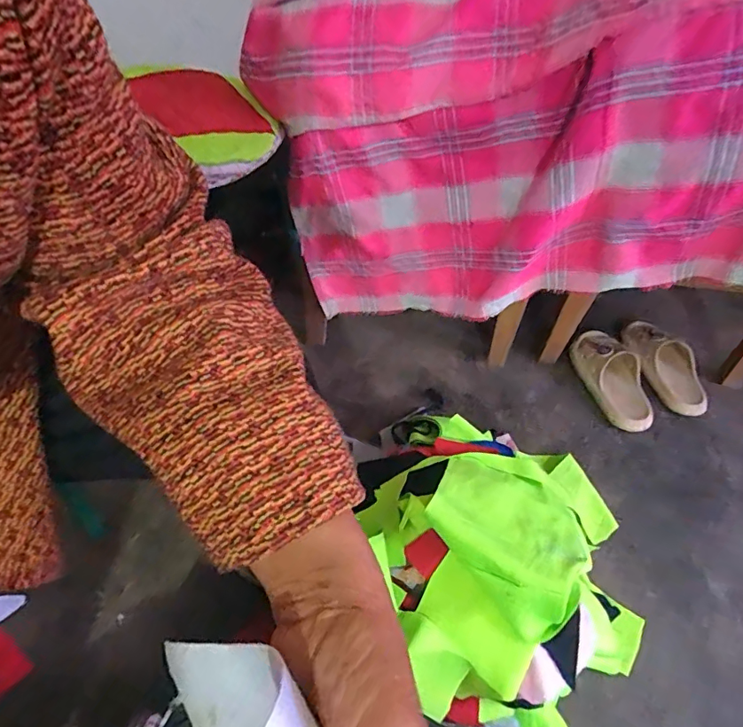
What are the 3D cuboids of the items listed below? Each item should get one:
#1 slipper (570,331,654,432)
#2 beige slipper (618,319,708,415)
[{"bbox_3d":[0.445,0.016,0.907,0.095,0.064,0.217,-11,59,-10],"label":"slipper"},{"bbox_3d":[0.560,-0.006,0.946,0.093,0.071,0.214,-8,47,-10],"label":"beige slipper"}]

